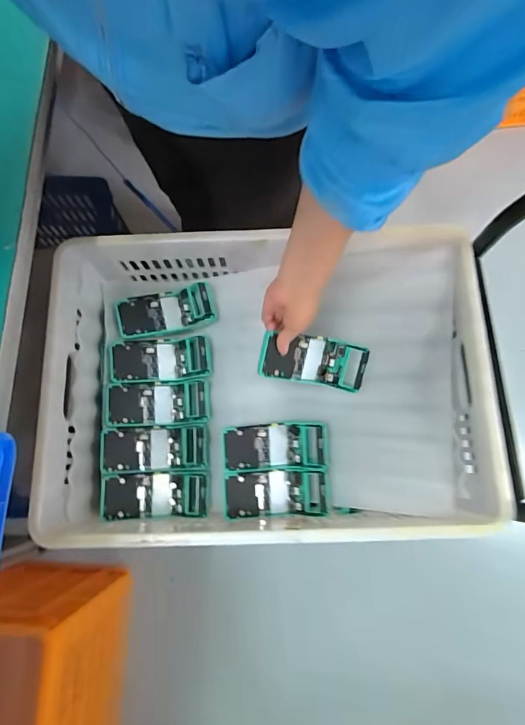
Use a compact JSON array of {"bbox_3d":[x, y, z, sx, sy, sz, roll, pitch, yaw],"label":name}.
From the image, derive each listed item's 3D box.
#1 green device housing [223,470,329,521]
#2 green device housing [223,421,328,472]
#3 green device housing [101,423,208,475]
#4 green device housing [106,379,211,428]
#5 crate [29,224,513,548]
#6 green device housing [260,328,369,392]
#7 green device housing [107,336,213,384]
[{"bbox_3d":[0.020,0.214,0.669,0.167,0.039,0.076,-3,78,0],"label":"green device housing"},{"bbox_3d":[0.020,0.140,0.679,0.168,0.037,0.079,-3,78,0],"label":"green device housing"},{"bbox_3d":[-0.183,0.148,0.695,0.171,0.036,0.079,-1,78,-12],"label":"green device housing"},{"bbox_3d":[-0.183,0.073,0.713,0.174,0.036,0.079,-3,78,-13],"label":"green device housing"},{"bbox_3d":[0.009,0.032,0.678,0.646,0.197,0.458,-2,78,0],"label":"crate"},{"bbox_3d":[0.076,0.001,0.638,0.164,0.060,0.079,5,78,-14],"label":"green device housing"},{"bbox_3d":[-0.182,-0.004,0.730,0.173,0.040,0.081,-4,78,-13],"label":"green device housing"}]

